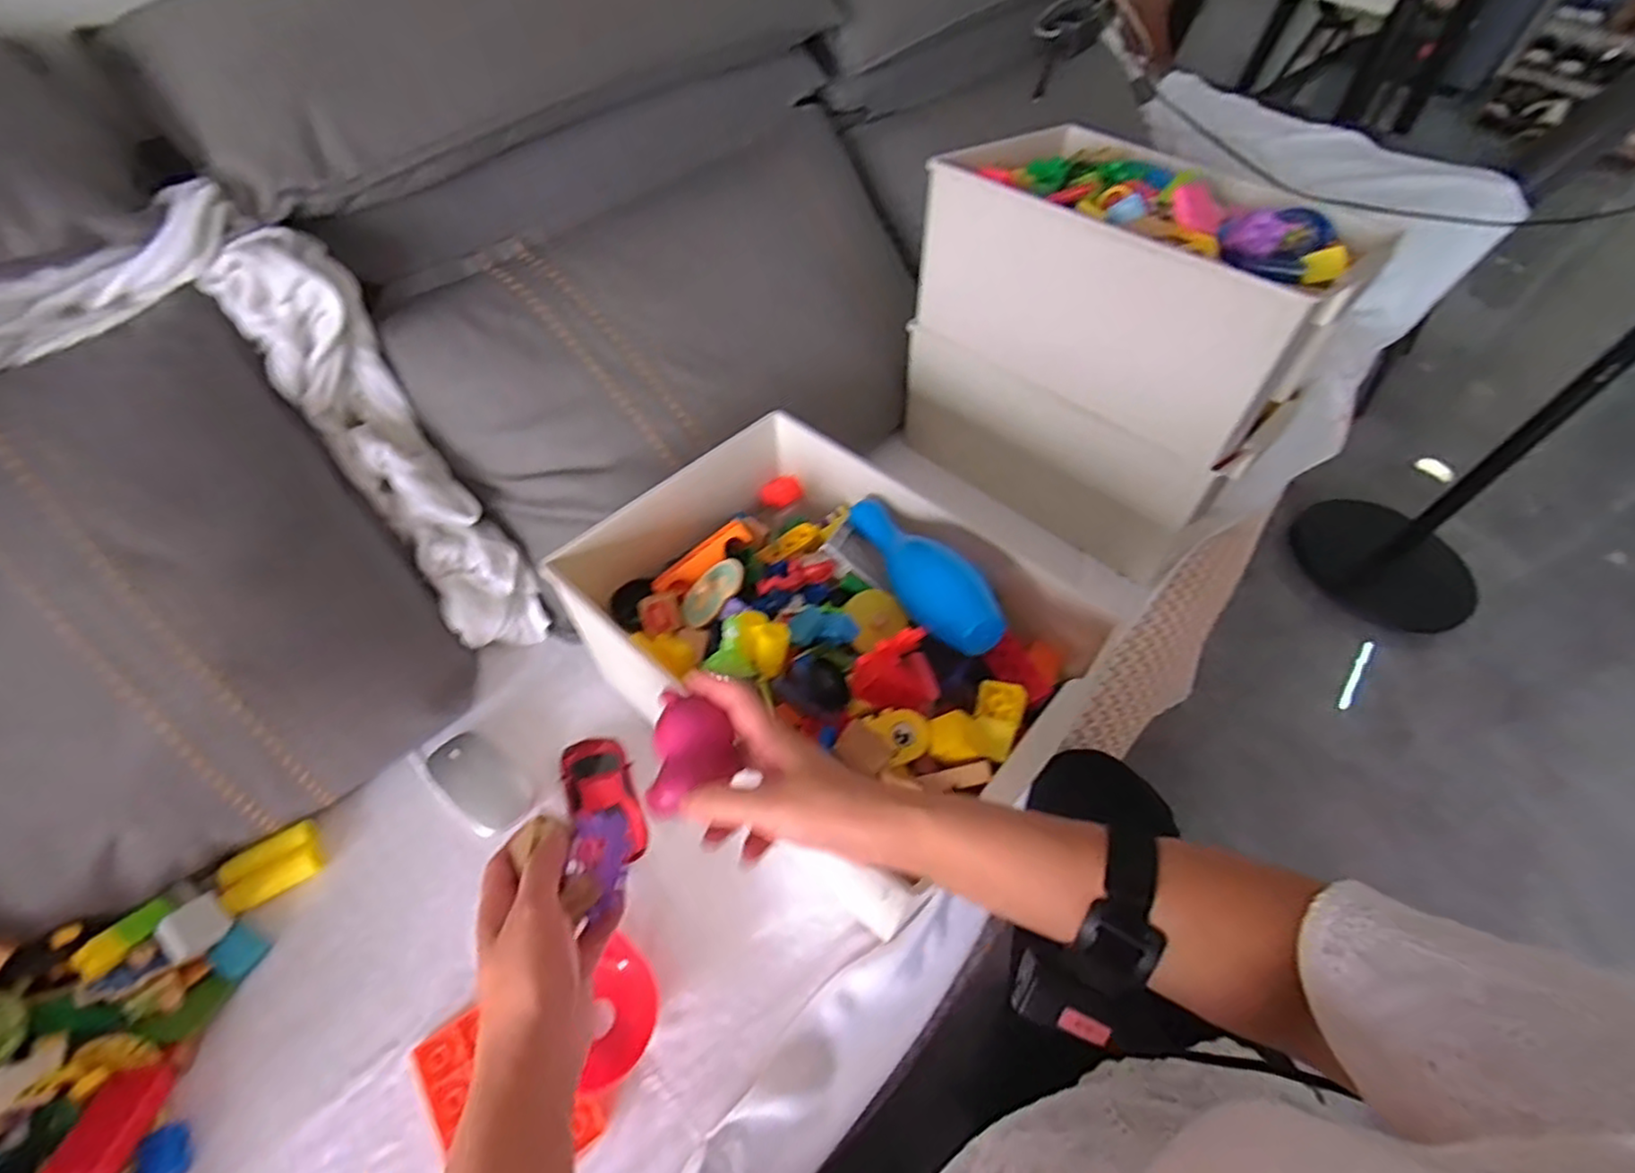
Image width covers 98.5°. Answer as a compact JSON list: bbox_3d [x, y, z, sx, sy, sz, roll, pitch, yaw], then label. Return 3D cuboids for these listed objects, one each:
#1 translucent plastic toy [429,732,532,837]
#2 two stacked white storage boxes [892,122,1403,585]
[{"bbox_3d":[-0.308,0.169,0.636,0.056,0.022,0.106,-37,63,-27],"label":"translucent plastic toy"},{"bbox_3d":[0.343,-0.313,0.846,0.307,0.331,0.437,-36,63,-27],"label":"two stacked white storage boxes"}]

